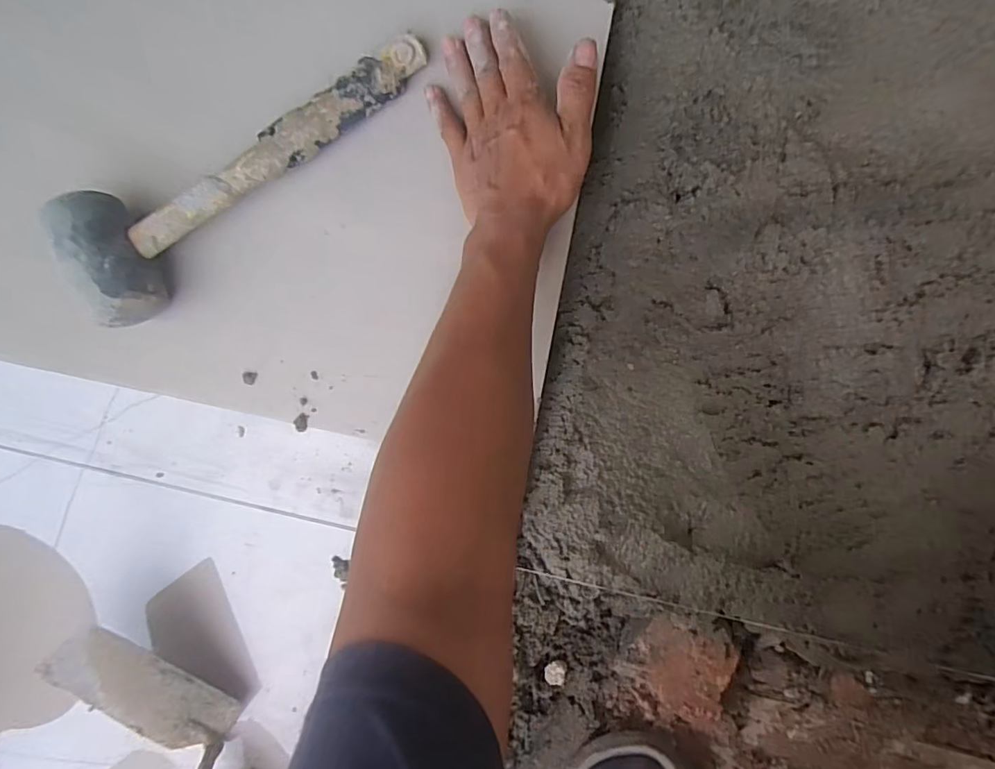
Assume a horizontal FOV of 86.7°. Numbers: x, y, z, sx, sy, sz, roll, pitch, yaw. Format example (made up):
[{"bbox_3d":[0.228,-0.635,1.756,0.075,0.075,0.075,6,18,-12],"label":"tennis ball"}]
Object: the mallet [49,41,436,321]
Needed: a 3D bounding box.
[{"bbox_3d":[-0.188,-0.165,0.370,0.287,0.062,0.081,-39,87,8],"label":"mallet"}]

